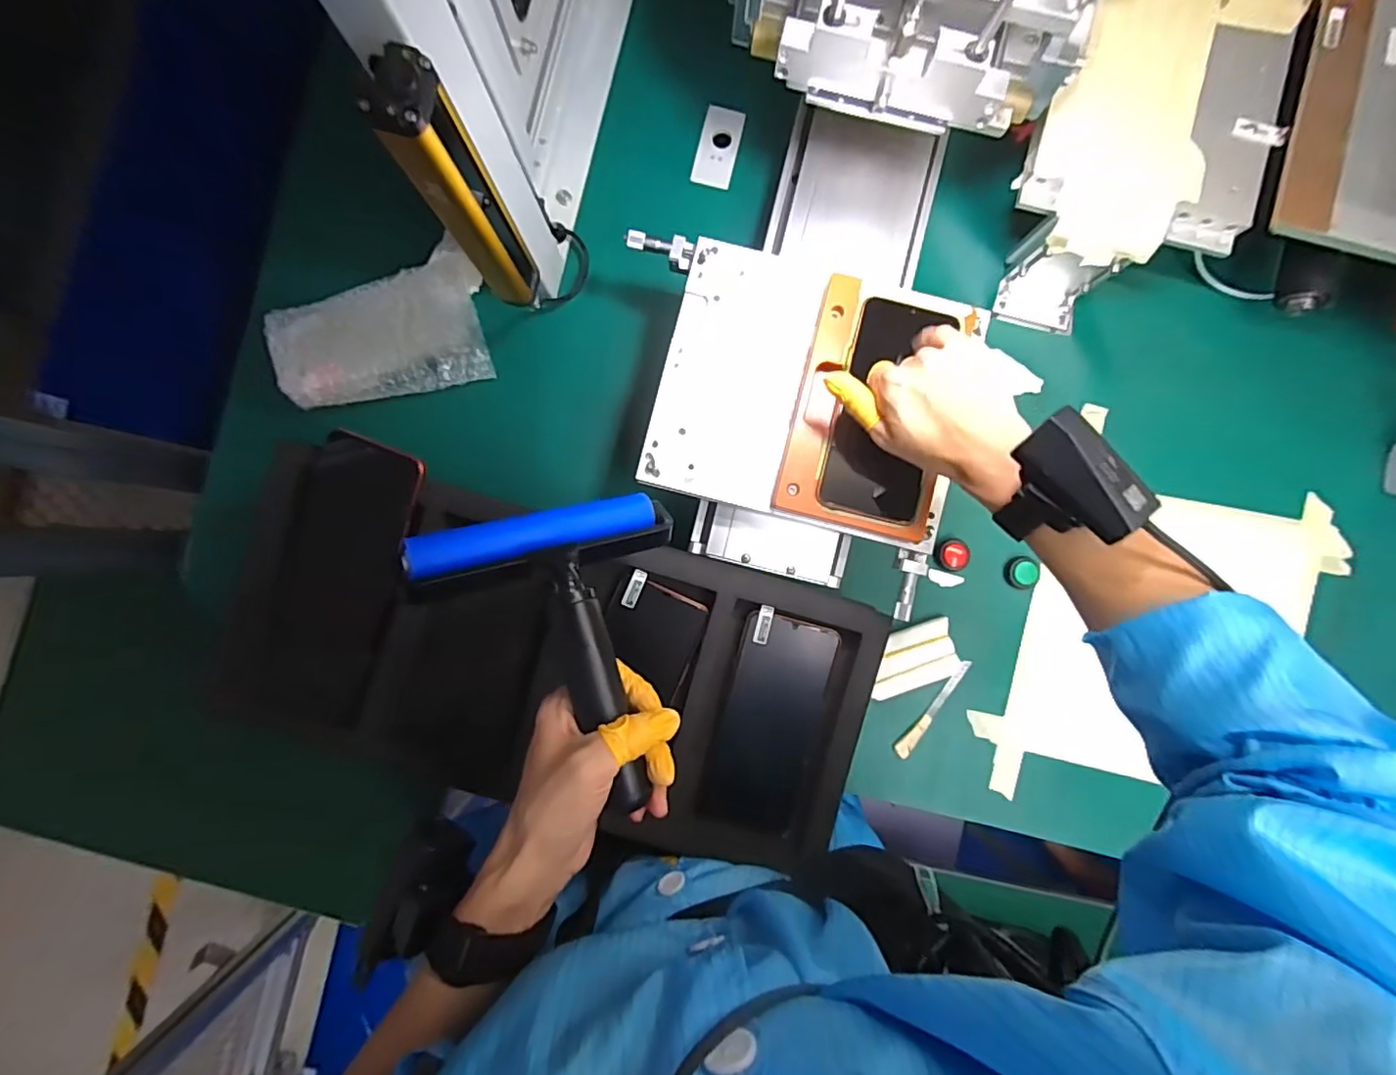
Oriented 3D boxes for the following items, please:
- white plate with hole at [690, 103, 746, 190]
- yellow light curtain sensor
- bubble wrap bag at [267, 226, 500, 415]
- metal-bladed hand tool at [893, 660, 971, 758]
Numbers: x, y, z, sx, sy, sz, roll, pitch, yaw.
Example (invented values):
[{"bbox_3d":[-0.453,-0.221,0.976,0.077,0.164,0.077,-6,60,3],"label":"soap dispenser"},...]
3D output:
[{"bbox_3d":[0.021,-0.385,0.587,0.039,0.006,0.078,14,87,-4],"label":"white plate with hole"},{"bbox_3d":[-0.136,-0.197,0.356,0.043,0.200,0.034,-31,91,-5],"label":"yellow light curtain sensor"},{"bbox_3d":[-0.300,-0.188,0.560,0.189,0.034,0.119,-17,90,-5],"label":"bubble wrap bag"},{"bbox_3d":[0.230,0.167,0.579,0.015,0.007,0.113,40,86,-2],"label":"metal-bladed hand tool"}]

